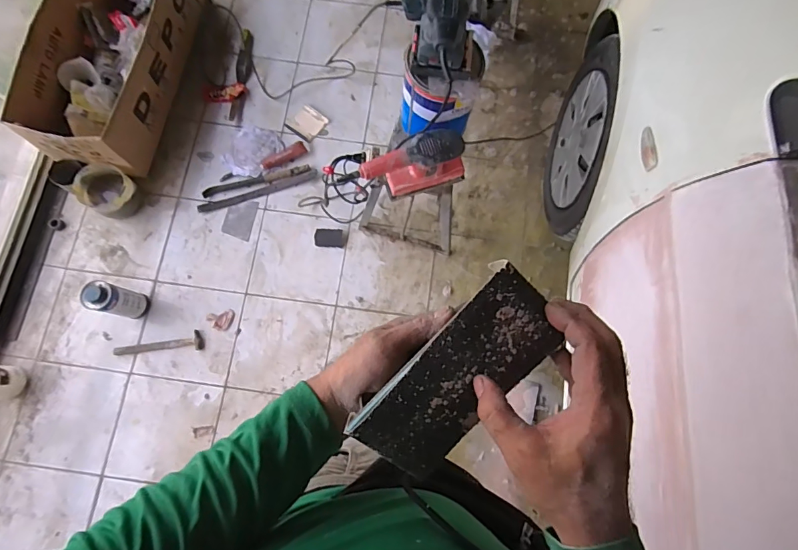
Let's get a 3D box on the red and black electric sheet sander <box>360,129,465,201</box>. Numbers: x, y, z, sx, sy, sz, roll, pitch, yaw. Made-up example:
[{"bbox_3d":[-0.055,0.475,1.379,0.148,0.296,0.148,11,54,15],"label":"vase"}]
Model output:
[{"bbox_3d":[0.031,-0.250,0.989,0.244,0.156,0.096,-24,78,-7],"label":"red and black electric sheet sander"}]

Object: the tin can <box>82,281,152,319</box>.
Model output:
[{"bbox_3d":[-0.877,0.082,1.345,0.080,0.247,0.093,15,78,2],"label":"tin can"}]

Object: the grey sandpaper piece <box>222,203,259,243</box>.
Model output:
[{"bbox_3d":[-0.560,-0.197,1.515,0.102,0.009,0.144,11,78,1],"label":"grey sandpaper piece"}]

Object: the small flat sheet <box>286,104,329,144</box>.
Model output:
[{"bbox_3d":[-0.341,-0.566,1.599,0.122,0.013,0.122,37,79,7],"label":"small flat sheet"}]

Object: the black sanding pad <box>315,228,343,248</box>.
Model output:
[{"bbox_3d":[-0.245,-0.131,1.507,0.098,0.013,0.067,3,78,-1],"label":"black sanding pad"}]

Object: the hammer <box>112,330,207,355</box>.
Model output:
[{"bbox_3d":[-0.786,0.233,1.412,0.285,0.024,0.060,-7,78,-3],"label":"hammer"}]

